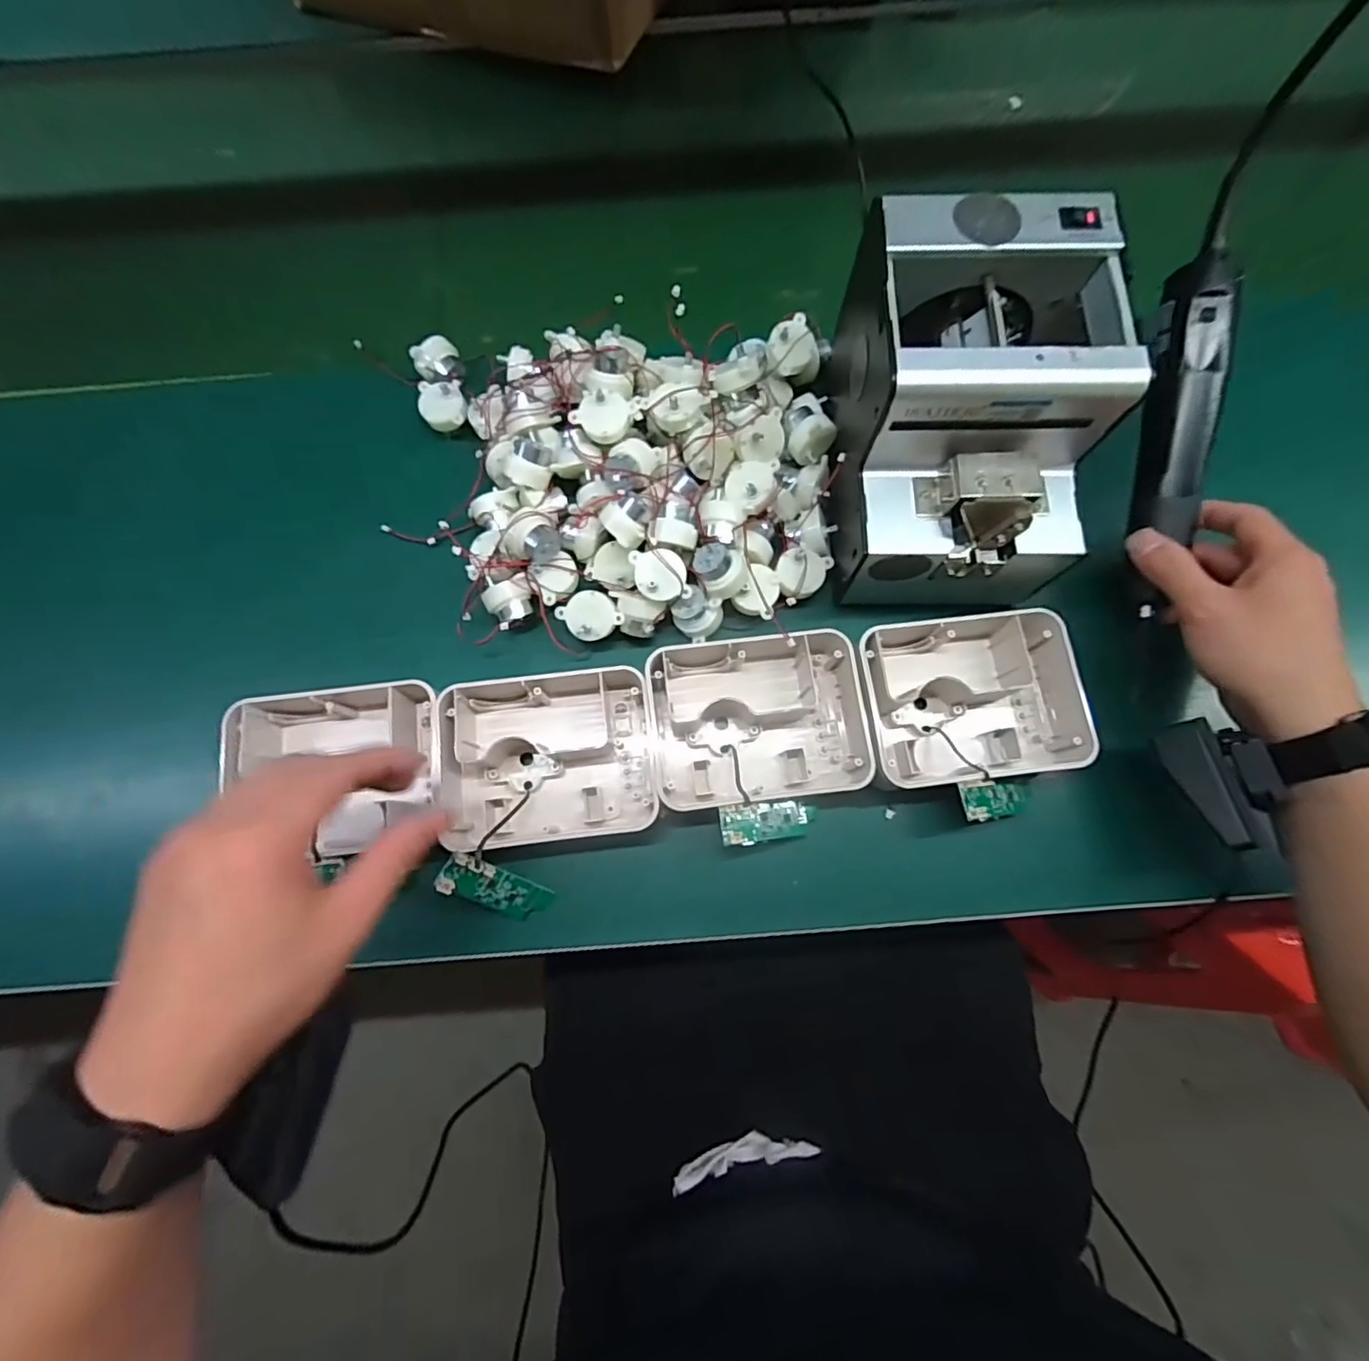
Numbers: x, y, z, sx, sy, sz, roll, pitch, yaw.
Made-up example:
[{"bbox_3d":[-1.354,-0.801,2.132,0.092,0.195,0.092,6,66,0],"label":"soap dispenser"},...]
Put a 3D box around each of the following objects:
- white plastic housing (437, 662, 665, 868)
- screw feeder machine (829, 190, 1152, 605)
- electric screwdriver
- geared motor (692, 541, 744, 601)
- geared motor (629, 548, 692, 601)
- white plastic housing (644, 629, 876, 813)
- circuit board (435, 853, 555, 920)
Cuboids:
[{"bbox_3d":[-0.085,0.044,0.373,0.127,0.036,0.105,-8,73,-2],"label":"white plastic housing"},{"bbox_3d":[0.164,-0.150,0.352,0.127,0.130,0.177,-2,72,0],"label":"screw feeder machine"},{"bbox_3d":[0.300,-0.145,0.368,0.029,0.030,0.201,1,100,1],"label":"electric screwdriver"},{"bbox_3d":[0.023,-0.070,0.386,0.030,0.023,0.030,-9,72,29],"label":"geared motor"},{"bbox_3d":[-0.014,-0.067,0.380,0.033,0.020,0.033,-11,105,13],"label":"geared motor"},{"bbox_3d":[0.044,0.020,0.376,0.127,0.040,0.107,-7,73,-1],"label":"white plastic housing"},{"bbox_3d":[-0.109,0.123,0.354,0.069,0.010,0.024,38,71,-34],"label":"circuit board"}]

